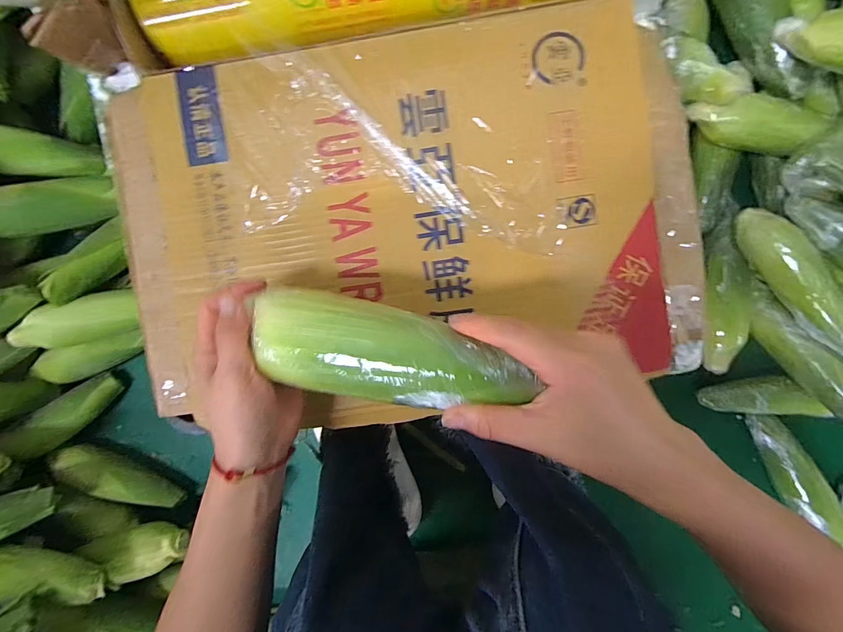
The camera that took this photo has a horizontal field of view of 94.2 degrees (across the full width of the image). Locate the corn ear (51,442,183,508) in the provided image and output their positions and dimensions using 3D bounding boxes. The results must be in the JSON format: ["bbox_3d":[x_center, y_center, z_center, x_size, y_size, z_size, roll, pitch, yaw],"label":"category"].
[{"bbox_3d":[-0.486,0.261,0.618,0.180,0.049,0.051,39,94,-26],"label":"corn ear"}]

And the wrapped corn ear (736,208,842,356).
[{"bbox_3d":[0.503,-0.046,0.525,0.055,0.049,0.219,-29,91,3],"label":"wrapped corn ear"}]

